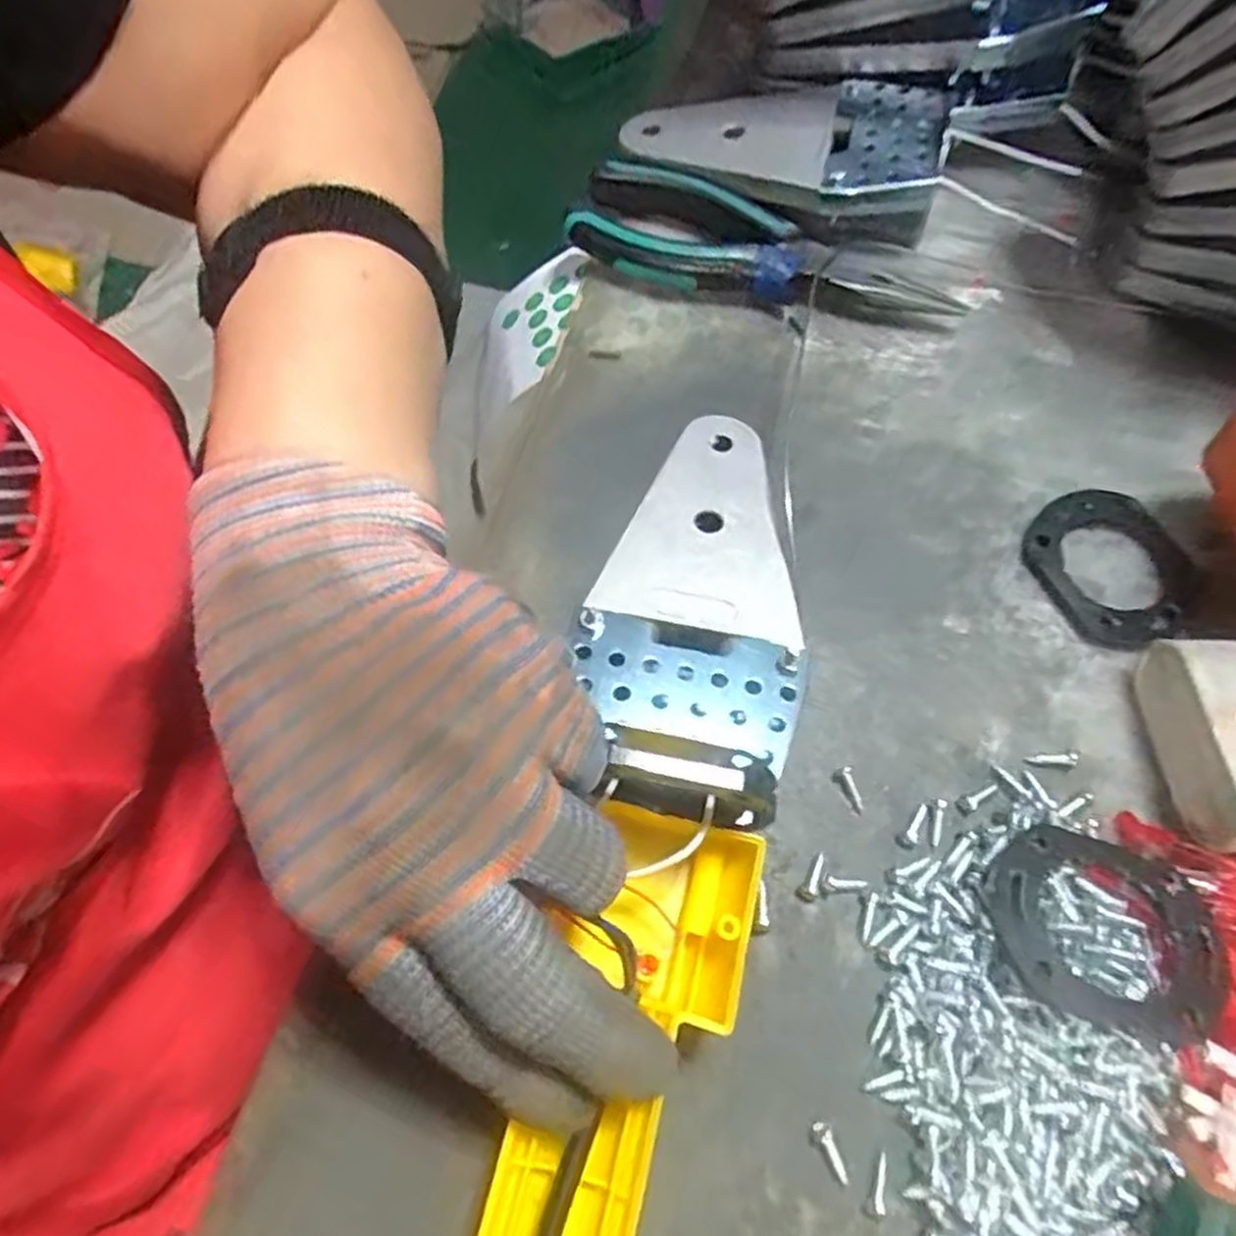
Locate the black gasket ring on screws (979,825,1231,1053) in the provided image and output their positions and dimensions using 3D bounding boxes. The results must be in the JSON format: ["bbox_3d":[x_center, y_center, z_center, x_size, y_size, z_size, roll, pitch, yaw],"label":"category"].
[{"bbox_3d":[0.131,0.086,0.211,0.059,0.010,0.048,18,57,20],"label":"black gasket ring on screws"}]

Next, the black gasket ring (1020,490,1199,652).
[{"bbox_3d":[0.171,-0.019,0.272,0.054,0.005,0.055,0,65,0],"label":"black gasket ring"}]

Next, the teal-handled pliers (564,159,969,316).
[{"bbox_3d":[0.057,-0.148,0.321,0.154,0.023,0.049,22,67,9],"label":"teal-handled pliers"}]

